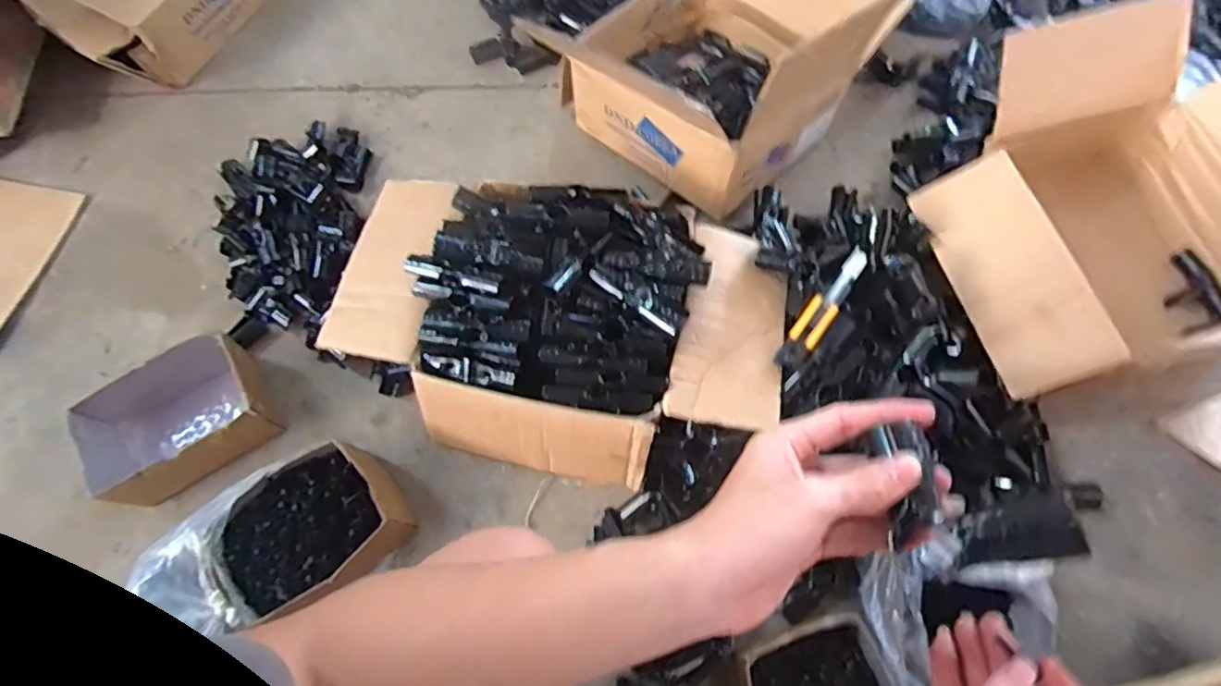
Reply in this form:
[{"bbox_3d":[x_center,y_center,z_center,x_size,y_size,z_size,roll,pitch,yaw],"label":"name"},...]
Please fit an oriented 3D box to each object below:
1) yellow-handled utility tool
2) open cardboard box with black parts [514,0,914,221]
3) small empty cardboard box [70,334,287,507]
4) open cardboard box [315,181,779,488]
[{"bbox_3d":[0.271,-0.047,0.766,0.037,0.014,0.191,35,74,15],"label":"yellow-handled utility tool"},{"bbox_3d":[0.201,-0.472,0.926,0.469,0.233,0.351,-43,73,-14],"label":"open cardboard box with black parts"},{"bbox_3d":[-0.570,0.102,0.813,0.201,0.091,0.147,-29,70,-9],"label":"small empty cardboard box"},{"bbox_3d":[-0.069,-0.026,0.793,0.558,0.173,0.342,13,69,7],"label":"open cardboard box"}]

